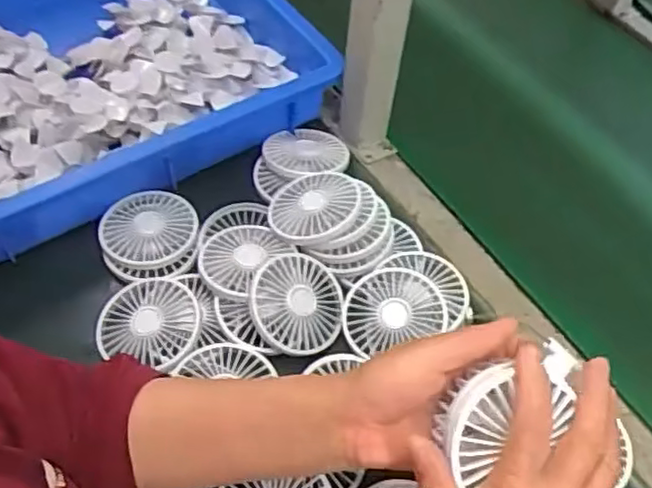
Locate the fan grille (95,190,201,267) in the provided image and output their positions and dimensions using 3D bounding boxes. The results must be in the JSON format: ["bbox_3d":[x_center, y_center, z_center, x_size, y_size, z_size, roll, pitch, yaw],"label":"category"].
[{"bbox_3d":[-0.166,-0.014,0.614,0.087,0.007,0.080,-12,56,-13],"label":"fan grille"}]

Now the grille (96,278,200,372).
[{"bbox_3d":[-0.152,0.066,0.564,0.085,0.016,0.081,6,54,-1],"label":"grille"}]

